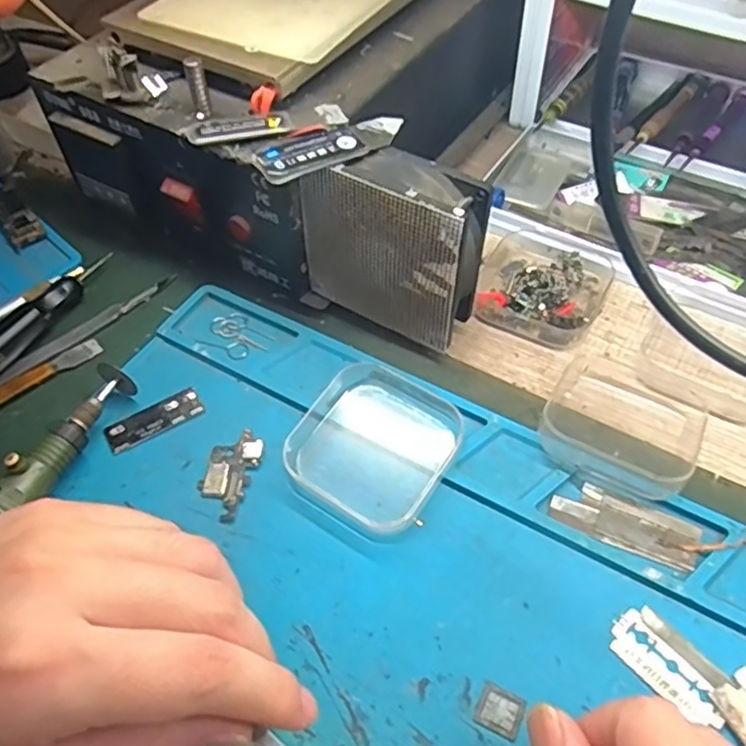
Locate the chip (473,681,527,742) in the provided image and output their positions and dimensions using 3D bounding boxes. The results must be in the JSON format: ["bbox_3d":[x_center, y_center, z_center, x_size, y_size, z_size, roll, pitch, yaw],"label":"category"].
[{"bbox_3d":[0.043,0.114,0.220,0.015,0.004,0.014,22,56,19],"label":"chip"}]

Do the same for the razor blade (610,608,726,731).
[{"bbox_3d":[0.102,0.103,0.226,0.018,0.004,0.042,-34,58,-22],"label":"razor blade"}]

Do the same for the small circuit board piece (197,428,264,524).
[{"bbox_3d":[-0.062,0.043,0.279,0.021,0.004,0.040,12,54,12],"label":"small circuit board piece"}]

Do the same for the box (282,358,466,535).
[{"bbox_3d":[0.000,0.029,0.280,0.064,0.016,0.065,27,58,22],"label":"box"}]

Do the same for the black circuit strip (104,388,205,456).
[{"bbox_3d":[-0.100,0.021,0.297,0.043,0.004,0.017,-29,56,-18],"label":"black circuit strip"}]

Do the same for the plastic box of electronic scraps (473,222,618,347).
[{"bbox_3d":[0.088,-0.048,0.338,0.063,0.020,0.065,24,57,20],"label":"plastic box of electronic scraps"}]

